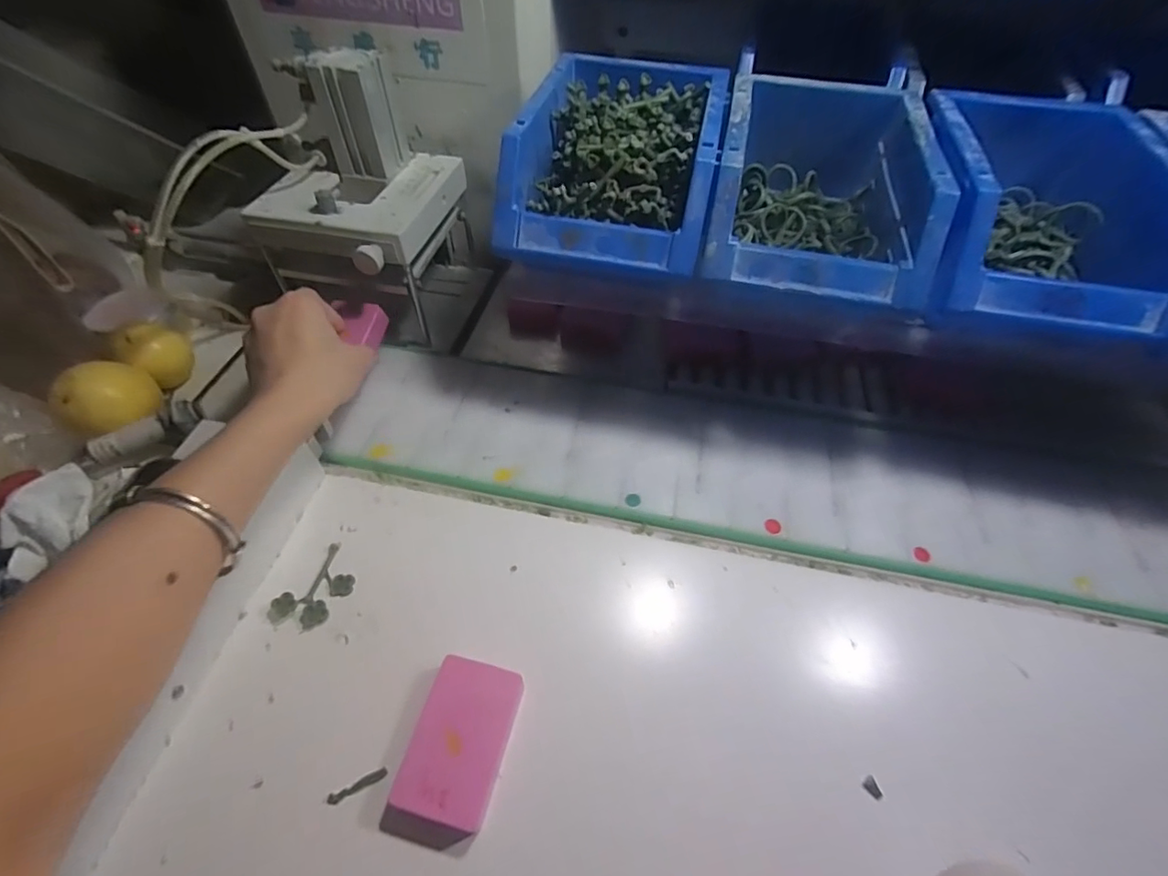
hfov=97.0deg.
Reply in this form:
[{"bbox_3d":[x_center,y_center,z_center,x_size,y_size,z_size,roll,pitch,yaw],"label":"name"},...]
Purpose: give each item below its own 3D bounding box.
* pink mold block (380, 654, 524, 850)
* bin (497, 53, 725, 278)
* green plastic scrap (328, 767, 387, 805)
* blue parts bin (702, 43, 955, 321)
[{"bbox_3d":[-0.064,0.159,0.264,0.047,0.022,0.081,14,52,10],"label":"pink mold block"},{"bbox_3d":[0.024,-0.182,0.349,0.125,0.073,0.180,10,52,7],"label":"bin"},{"bbox_3d":[-0.114,0.175,0.260,0.029,0.004,0.005,-21,54,-17],"label":"green plastic scrap"},{"bbox_3d":[0.147,-0.159,0.329,0.124,0.063,0.173,11,52,8],"label":"blue parts bin"}]

